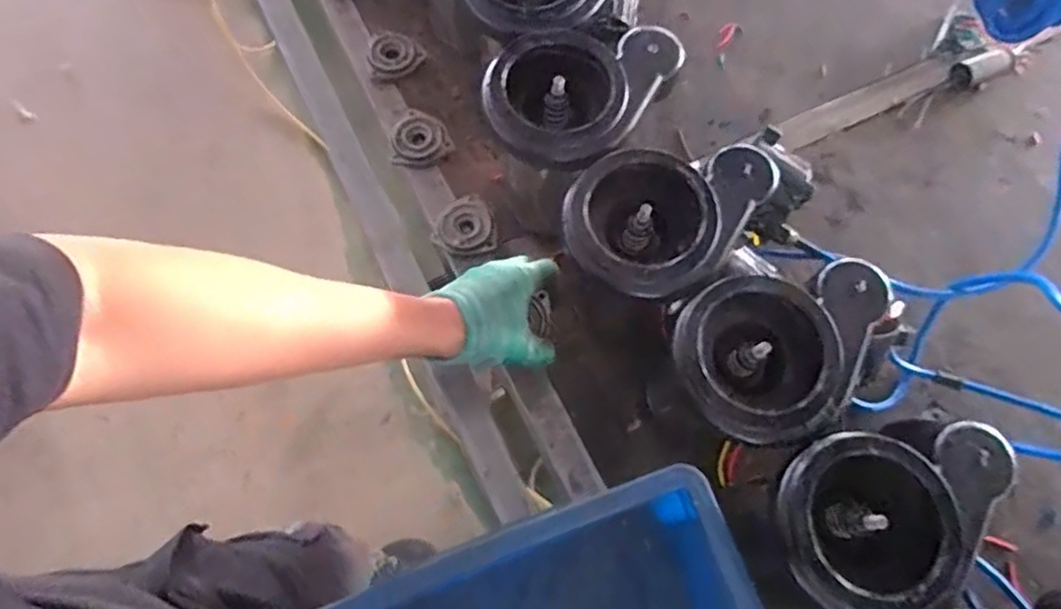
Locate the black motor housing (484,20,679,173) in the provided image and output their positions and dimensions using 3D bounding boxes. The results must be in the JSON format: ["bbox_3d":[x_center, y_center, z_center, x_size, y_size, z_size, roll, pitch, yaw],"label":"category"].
[{"bbox_3d":[0.037,-0.177,0.551,0.127,0.058,0.165,34,72,10],"label":"black motor housing"}]

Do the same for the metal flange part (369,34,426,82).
[{"bbox_3d":[-0.157,-0.283,0.748,0.064,0.017,0.055,-28,73,-12],"label":"metal flange part"}]

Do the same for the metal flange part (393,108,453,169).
[{"bbox_3d":[-0.119,-0.175,0.708,0.063,0.015,0.062,1,69,-2],"label":"metal flange part"}]

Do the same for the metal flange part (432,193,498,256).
[{"bbox_3d":[-0.068,-0.078,0.675,0.063,0.019,0.060,1,69,-2],"label":"metal flange part"}]

